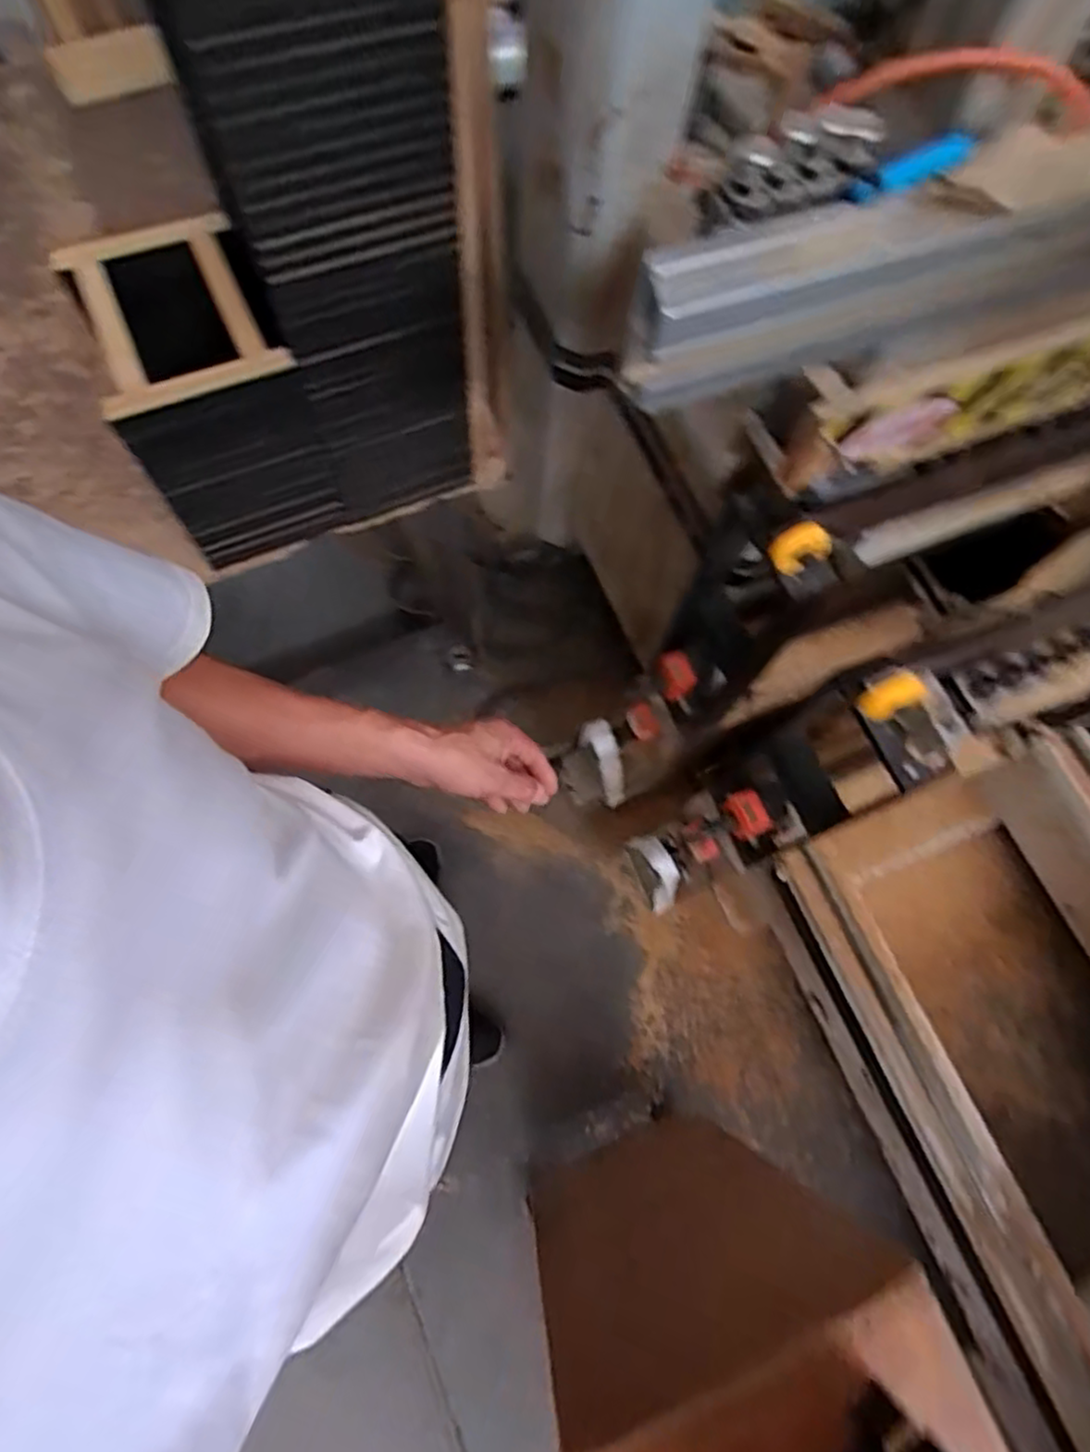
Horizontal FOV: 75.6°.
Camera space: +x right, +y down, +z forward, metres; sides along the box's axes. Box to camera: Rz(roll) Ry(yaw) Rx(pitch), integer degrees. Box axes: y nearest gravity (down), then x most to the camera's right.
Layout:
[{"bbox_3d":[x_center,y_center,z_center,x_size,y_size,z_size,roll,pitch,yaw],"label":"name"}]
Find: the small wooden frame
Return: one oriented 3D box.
[{"bbox_3d":[-0.390,-0.432,0.729,0.182,0.029,0.242,-23,73,-10],"label":"small wooden frame"}]

